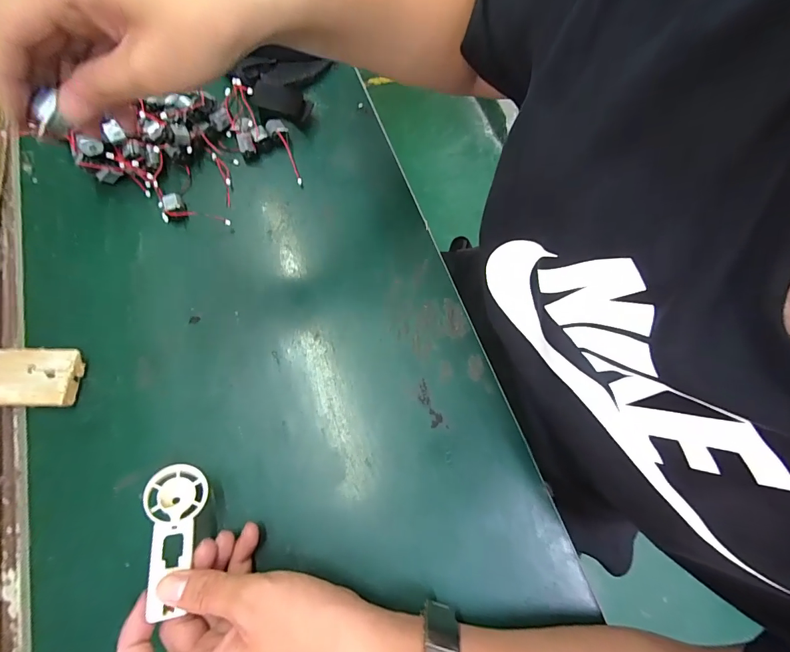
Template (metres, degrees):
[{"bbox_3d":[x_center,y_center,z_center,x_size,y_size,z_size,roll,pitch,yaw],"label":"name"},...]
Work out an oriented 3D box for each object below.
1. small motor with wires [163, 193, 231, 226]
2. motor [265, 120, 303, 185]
[{"bbox_3d":[-0.204,-0.117,0.398,0.072,0.018,0.025,11,70,3],"label":"small motor with wires"},{"bbox_3d":[-0.119,-0.190,0.424,0.021,0.019,0.081,-21,72,-9],"label":"motor"}]

